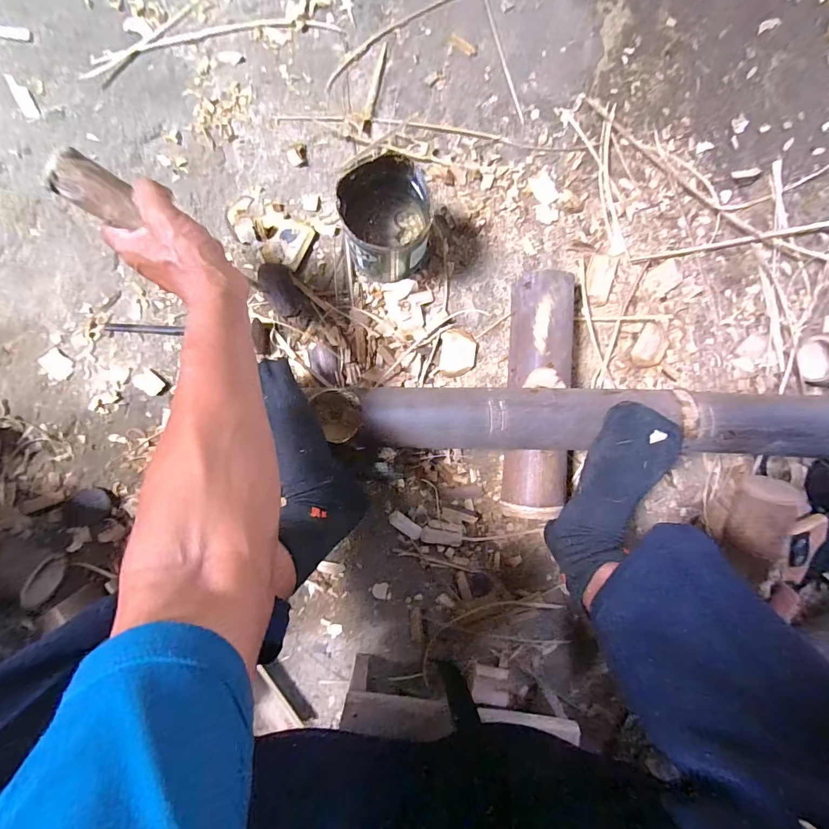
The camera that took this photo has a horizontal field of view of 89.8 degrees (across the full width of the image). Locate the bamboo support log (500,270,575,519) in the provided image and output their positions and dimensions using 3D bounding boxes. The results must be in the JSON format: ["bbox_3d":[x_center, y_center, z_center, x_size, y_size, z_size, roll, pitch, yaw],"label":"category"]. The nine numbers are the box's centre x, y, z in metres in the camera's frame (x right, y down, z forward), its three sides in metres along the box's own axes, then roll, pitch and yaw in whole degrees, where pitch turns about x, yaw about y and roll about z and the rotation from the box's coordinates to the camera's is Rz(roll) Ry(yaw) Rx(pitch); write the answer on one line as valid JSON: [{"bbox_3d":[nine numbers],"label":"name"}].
[{"bbox_3d":[0.161,-0.024,0.538,0.081,0.062,0.304,2,93,-3],"label":"bamboo support log"}]

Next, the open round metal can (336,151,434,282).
[{"bbox_3d":[-0.033,-0.224,0.491,0.096,0.118,0.103,0,93,-3],"label":"open round metal can"}]

